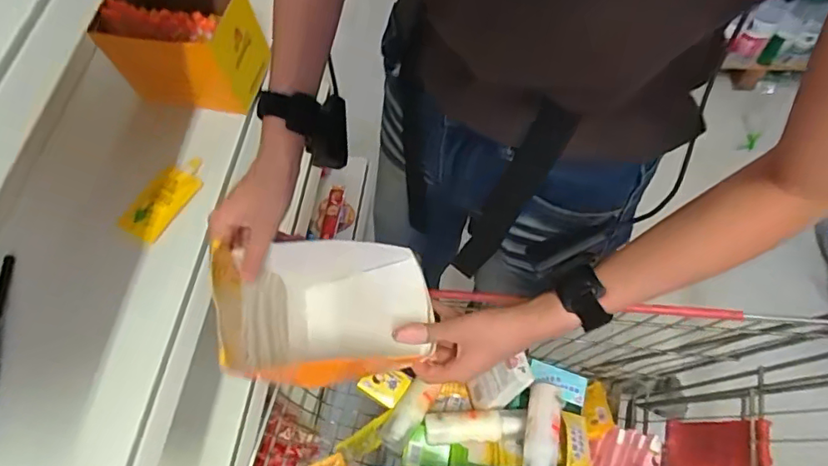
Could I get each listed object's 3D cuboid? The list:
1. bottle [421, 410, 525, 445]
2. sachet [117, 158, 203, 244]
[{"bbox_3d":[0.091,0.289,0.790,0.149,0.035,0.044,-4,64,1],"label":"bottle"},{"bbox_3d":[-0.345,-0.051,0.728,0.068,0.014,0.132,23,67,14],"label":"sachet"}]

